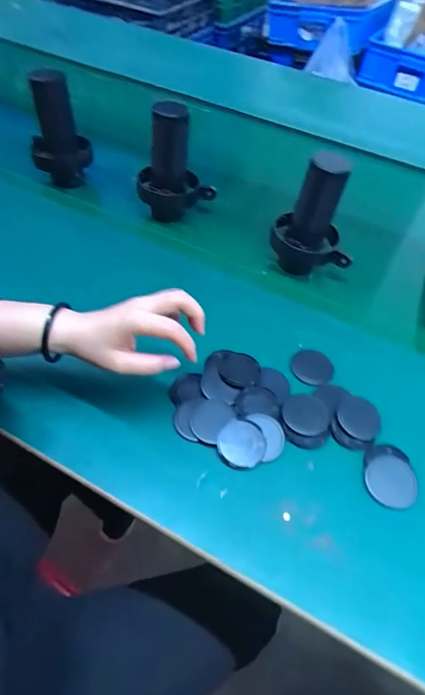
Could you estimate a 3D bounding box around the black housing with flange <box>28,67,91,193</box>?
[{"bbox_3d":[-0.251,-0.360,0.689,0.089,0.162,0.087,-14,55,-16],"label":"black housing with flange"}]

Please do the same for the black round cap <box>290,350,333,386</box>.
[{"bbox_3d":[0.119,0.022,0.514,0.048,0.008,0.051,3,52,-4],"label":"black round cap"}]

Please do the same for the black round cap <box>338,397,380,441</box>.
[{"bbox_3d":[0.162,0.076,0.472,0.049,0.009,0.050,3,52,-4],"label":"black round cap"}]

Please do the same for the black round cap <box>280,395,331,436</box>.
[{"bbox_3d":[0.102,0.073,0.468,0.051,0.008,0.052,3,52,-4],"label":"black round cap"}]

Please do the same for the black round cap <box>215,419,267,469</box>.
[{"bbox_3d":[0.030,0.100,0.446,0.048,0.011,0.045,3,52,-4],"label":"black round cap"}]

